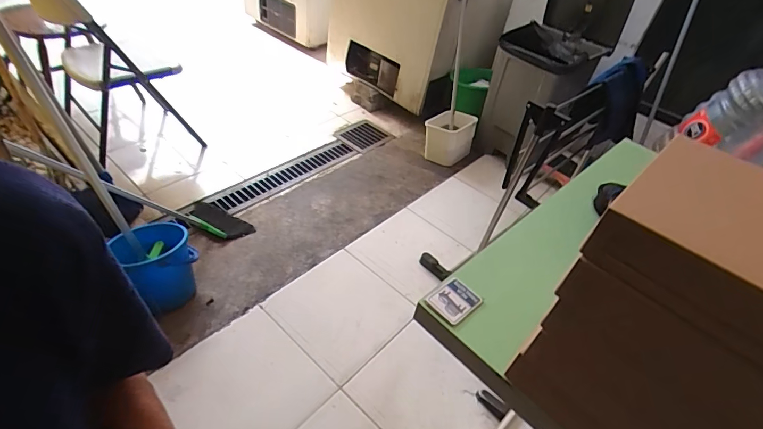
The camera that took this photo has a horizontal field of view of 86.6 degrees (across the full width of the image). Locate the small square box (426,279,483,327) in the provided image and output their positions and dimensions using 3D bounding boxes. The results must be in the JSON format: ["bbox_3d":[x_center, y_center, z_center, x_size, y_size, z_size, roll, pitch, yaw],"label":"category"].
[{"bbox_3d":[0.102,0.122,0.568,0.066,0.014,0.052,-27,53,-34],"label":"small square box"}]

